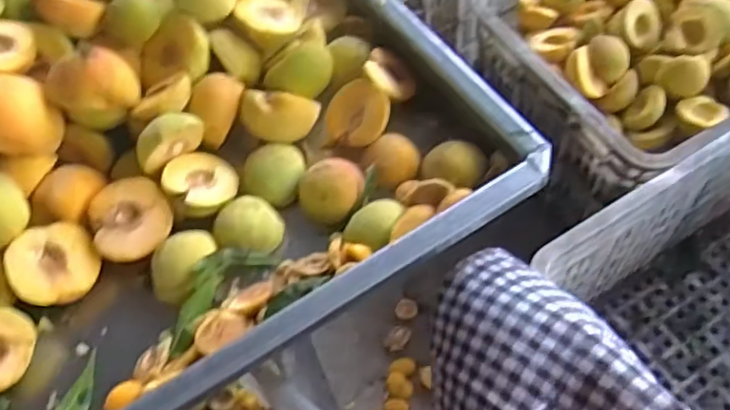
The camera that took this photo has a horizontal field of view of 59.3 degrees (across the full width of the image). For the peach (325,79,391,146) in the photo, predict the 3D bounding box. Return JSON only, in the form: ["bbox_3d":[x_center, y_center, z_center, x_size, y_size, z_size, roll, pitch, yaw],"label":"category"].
[{"bbox_3d":[-0.003,-0.082,0.600,0.065,0.029,0.060,20,86,36],"label":"peach"}]

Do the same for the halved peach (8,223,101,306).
[{"bbox_3d":[-0.259,0.052,0.538,0.066,0.033,0.065,-17,77,-22],"label":"halved peach"}]

